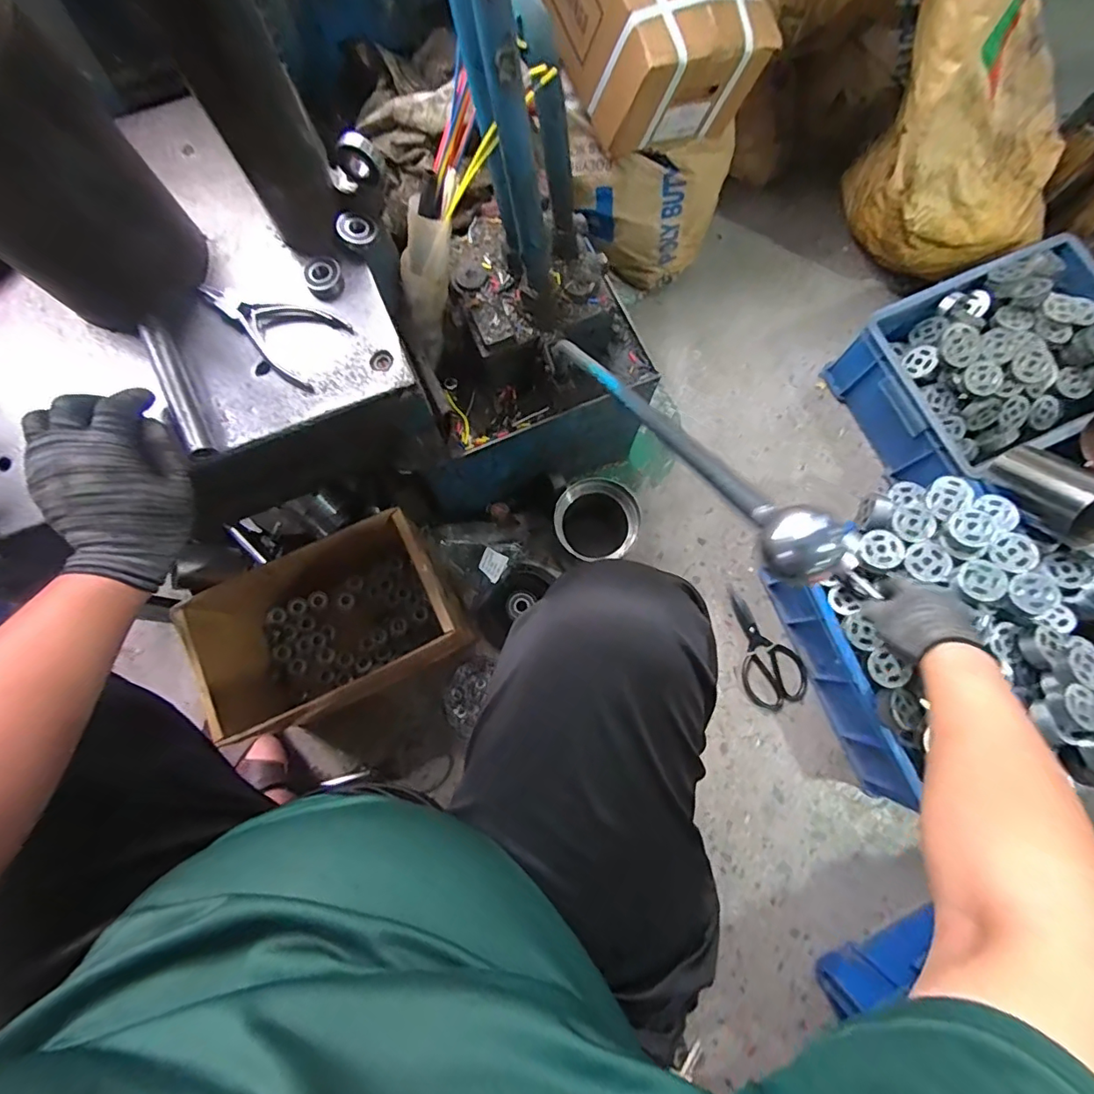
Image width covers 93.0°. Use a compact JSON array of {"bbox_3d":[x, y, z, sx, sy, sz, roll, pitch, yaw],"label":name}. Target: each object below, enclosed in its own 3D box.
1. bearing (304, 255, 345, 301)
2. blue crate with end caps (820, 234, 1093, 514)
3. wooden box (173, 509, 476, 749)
[{"bbox_3d":[-0.199,-0.241,0.465,0.033,0.015,0.034,0,78,0],"label":"bearing"},{"bbox_3d":[0.734,-0.285,0.859,0.427,0.166,0.309,-26,79,-6],"label":"blue crate with end caps"},{"bbox_3d":[-0.295,0.102,0.732,0.304,0.187,0.212,-24,79,-6],"label":"wooden box"}]

